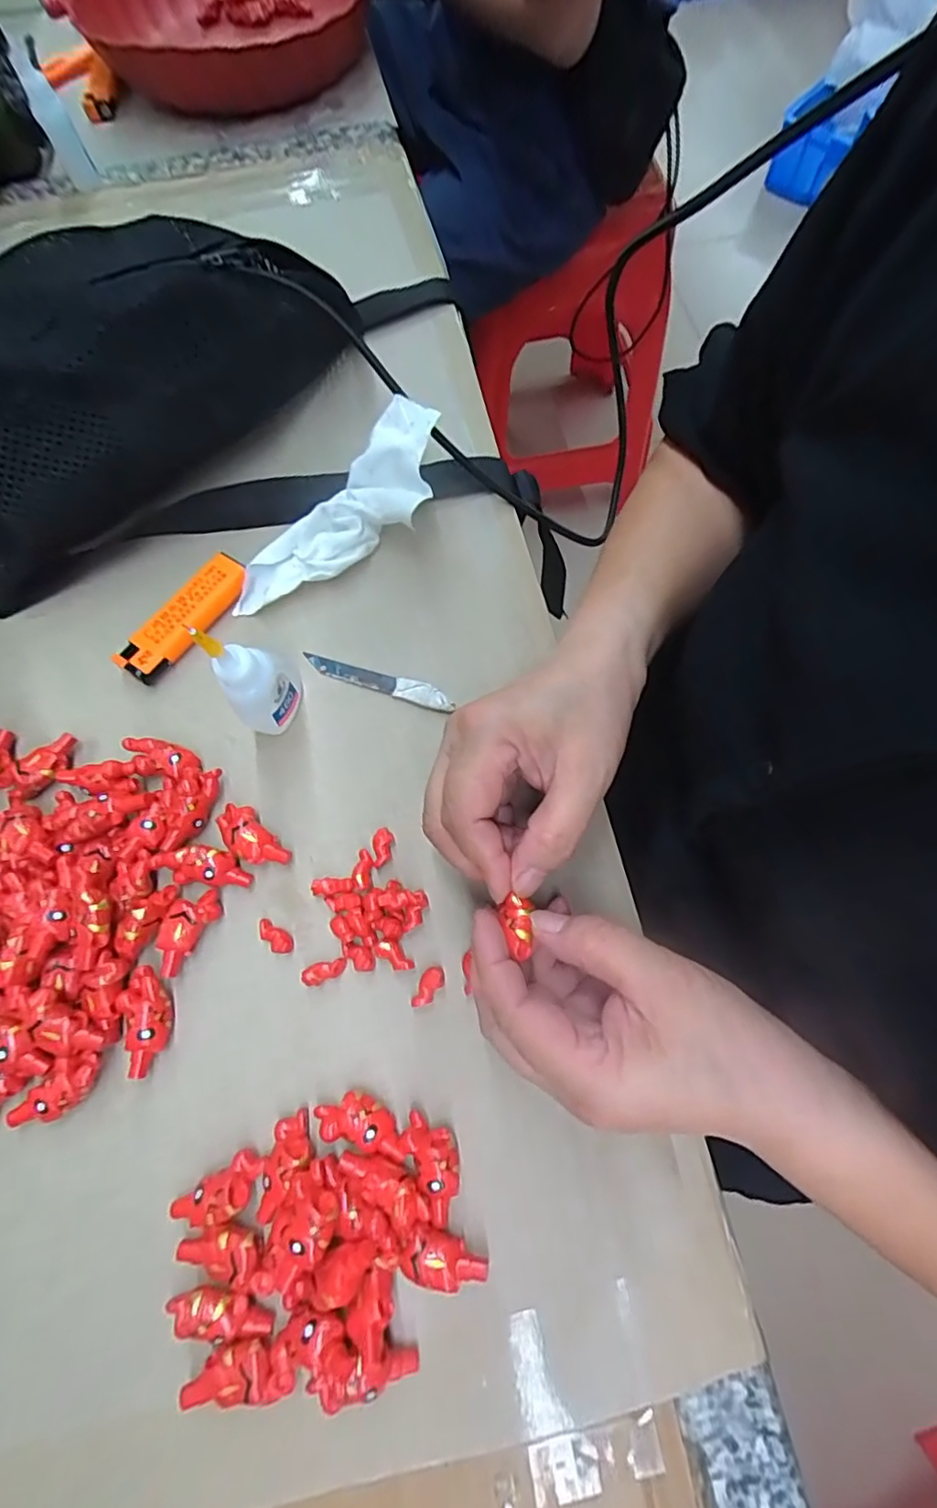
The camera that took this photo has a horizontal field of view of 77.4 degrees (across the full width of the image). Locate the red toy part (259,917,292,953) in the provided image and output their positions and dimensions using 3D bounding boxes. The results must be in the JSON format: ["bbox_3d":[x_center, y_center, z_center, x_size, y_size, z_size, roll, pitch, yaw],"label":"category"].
[{"bbox_3d":[-0.086,0.082,0.262,0.019,0.005,0.009,38,77,14],"label":"red toy part"}]

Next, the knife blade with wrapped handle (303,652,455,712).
[{"bbox_3d":[-0.045,-0.037,0.300,0.080,0.007,0.011,18,73,8],"label":"knife blade with wrapped handle"}]

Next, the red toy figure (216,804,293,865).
[{"bbox_3d":[-0.101,0.039,0.272,0.018,0.015,0.040,-44,75,-12],"label":"red toy figure"}]

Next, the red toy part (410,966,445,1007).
[{"bbox_3d":[-0.018,0.099,0.249,0.010,0.005,0.018,34,76,13],"label":"red toy part"}]

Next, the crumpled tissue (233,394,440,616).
[{"bbox_3d":[-0.067,-0.124,0.315,0.139,0.019,0.046,-43,74,3],"label":"crumpled tissue"}]

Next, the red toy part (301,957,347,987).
[{"bbox_3d":[-0.063,0.095,0.255,0.019,0.007,0.009,-22,72,-5],"label":"red toy part"}]

